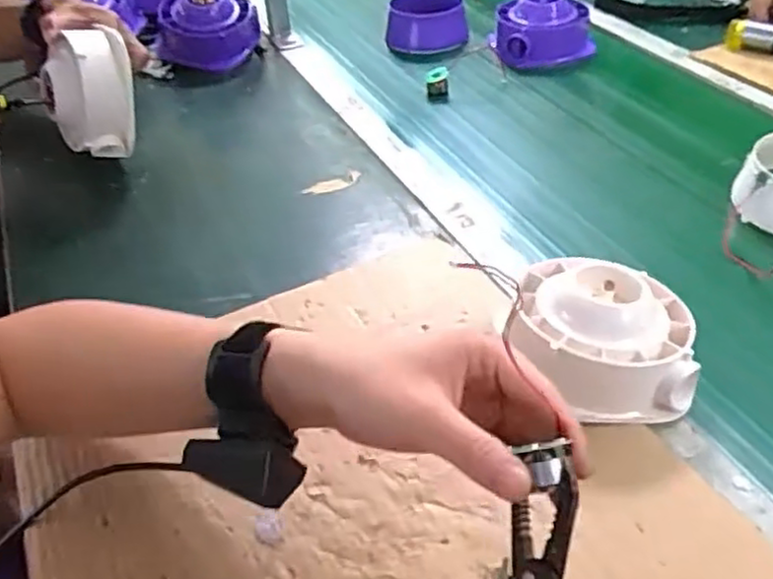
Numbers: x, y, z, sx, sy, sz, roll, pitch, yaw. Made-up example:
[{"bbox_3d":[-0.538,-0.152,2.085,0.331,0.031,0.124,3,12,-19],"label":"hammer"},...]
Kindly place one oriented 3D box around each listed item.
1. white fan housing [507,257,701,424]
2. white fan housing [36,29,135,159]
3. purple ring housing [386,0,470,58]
[{"bbox_3d":[0.159,0.032,0.518,0.123,0.060,0.121,7,41,15],"label":"white fan housing"},{"bbox_3d":[-0.316,-0.206,0.764,0.088,0.120,0.076,-21,42,-17],"label":"white fan housing"},{"bbox_3d":[0.059,-0.394,1.048,0.100,0.066,0.082,17,45,25],"label":"purple ring housing"}]

